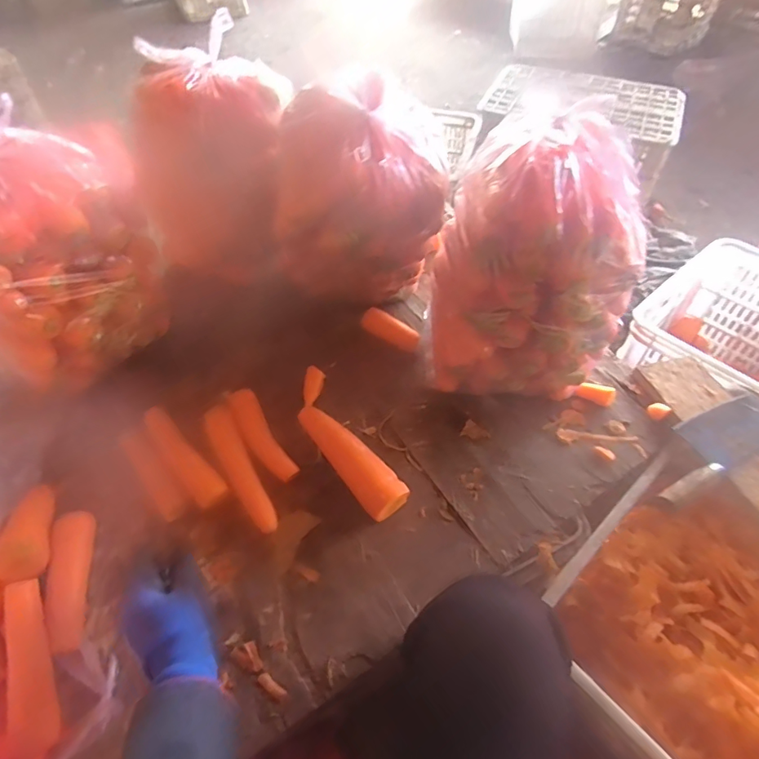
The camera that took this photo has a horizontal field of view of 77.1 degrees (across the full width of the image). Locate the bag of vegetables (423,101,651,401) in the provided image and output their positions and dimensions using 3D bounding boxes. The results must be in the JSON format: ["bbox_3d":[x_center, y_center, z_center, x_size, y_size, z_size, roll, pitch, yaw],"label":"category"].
[{"bbox_3d":[0.198,-0.132,0.640,0.234,0.335,0.200,7,53,6],"label":"bag of vegetables"}]

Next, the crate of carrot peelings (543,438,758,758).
[{"bbox_3d":[0.491,0.272,0.627,0.502,0.176,0.342,-33,59,-22],"label":"crate of carrot peelings"}]

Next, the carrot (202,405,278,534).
[{"bbox_3d":[-0.185,0.119,0.631,0.037,0.038,0.195,-26,57,-17],"label":"carrot"}]

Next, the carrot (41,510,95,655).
[{"bbox_3d":[-0.356,0.225,0.545,0.029,0.038,0.152,-11,54,-8],"label":"carrot"}]

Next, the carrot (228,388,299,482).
[{"bbox_3d":[-0.164,0.079,0.660,0.043,0.037,0.161,-28,58,-19],"label":"carrot"}]

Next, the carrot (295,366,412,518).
[{"bbox_3d":[-0.055,0.081,0.653,0.066,0.048,0.259,-27,57,-18],"label":"carrot"}]

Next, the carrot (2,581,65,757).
[{"bbox_3d":[-0.353,0.285,0.480,0.034,0.025,0.156,-16,74,-13],"label":"carrot"}]

